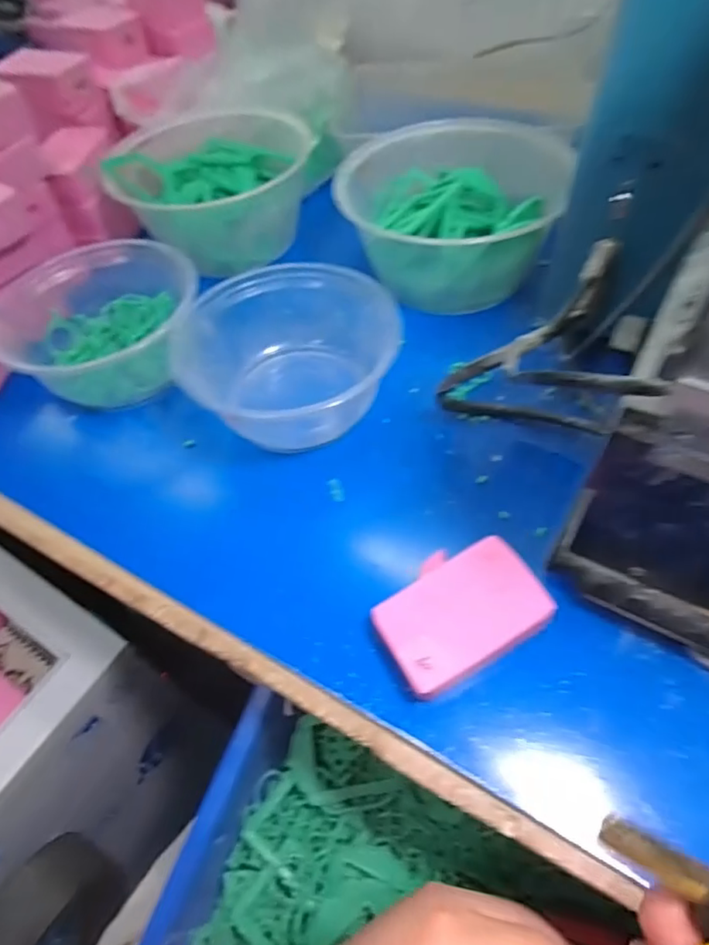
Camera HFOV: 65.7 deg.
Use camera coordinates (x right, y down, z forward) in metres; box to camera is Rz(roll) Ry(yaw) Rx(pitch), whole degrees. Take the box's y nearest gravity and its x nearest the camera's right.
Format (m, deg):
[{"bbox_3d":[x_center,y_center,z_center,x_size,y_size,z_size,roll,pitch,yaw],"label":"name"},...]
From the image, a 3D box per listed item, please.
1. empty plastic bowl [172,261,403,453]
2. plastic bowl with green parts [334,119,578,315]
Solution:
[{"bbox_3d":[-0.039,-0.080,0.365,0.116,0.068,0.119,-3,54,4],"label":"empty plastic bowl"},{"bbox_3d":[0.077,-0.206,0.424,0.152,0.078,0.172,18,58,17],"label":"plastic bowl with green parts"}]

